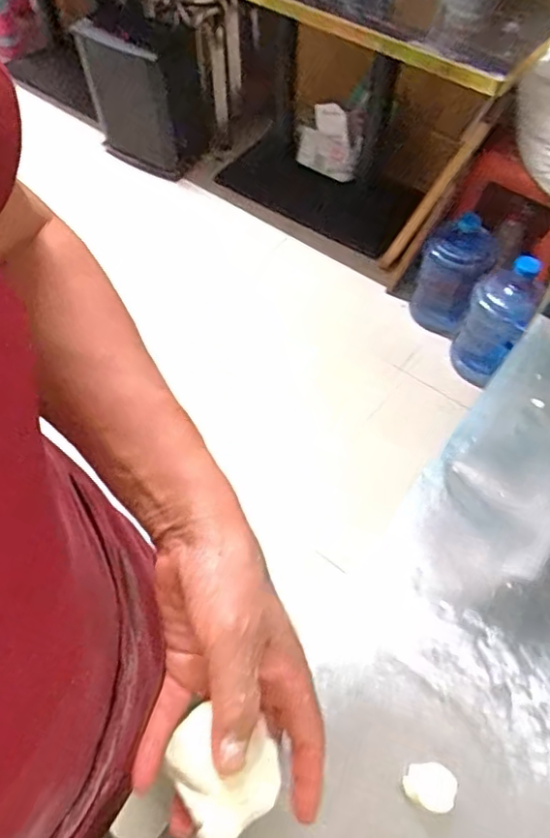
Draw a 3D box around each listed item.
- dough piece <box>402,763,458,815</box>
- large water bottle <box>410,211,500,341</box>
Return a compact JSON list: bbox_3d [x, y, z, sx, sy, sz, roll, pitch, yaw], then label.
[{"bbox_3d":[0.129,0.308,0.493,0.041,0.027,0.033,21,62,11],"label":"dough piece"},{"bbox_3d":[0.476,-0.383,1.606,0.170,0.309,0.197,17,61,9],"label":"large water bottle"}]

